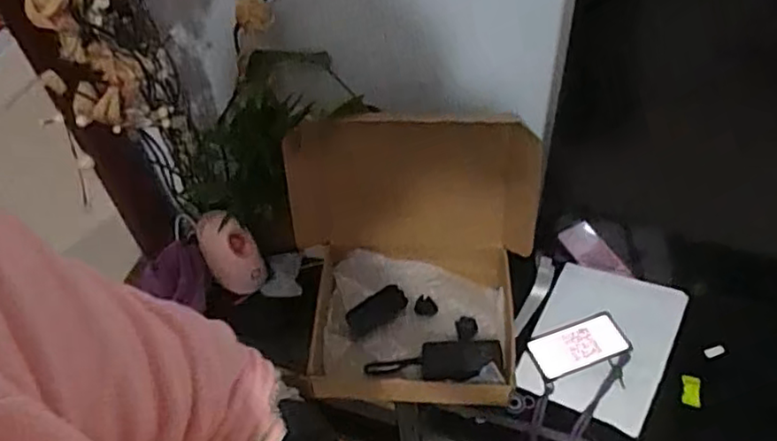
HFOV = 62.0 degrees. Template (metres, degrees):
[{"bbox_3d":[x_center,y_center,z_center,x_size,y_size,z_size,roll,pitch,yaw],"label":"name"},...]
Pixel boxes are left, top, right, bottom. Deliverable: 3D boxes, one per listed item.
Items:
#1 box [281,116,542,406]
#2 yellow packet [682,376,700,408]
[{"bbox_3d":[0.027,0.075,1.022,0.403,0.358,0.298,2,51,6],"label":"box"},{"bbox_3d":[0.484,0.272,1.033,0.027,0.006,0.048,9,52,12],"label":"yellow packet"}]

